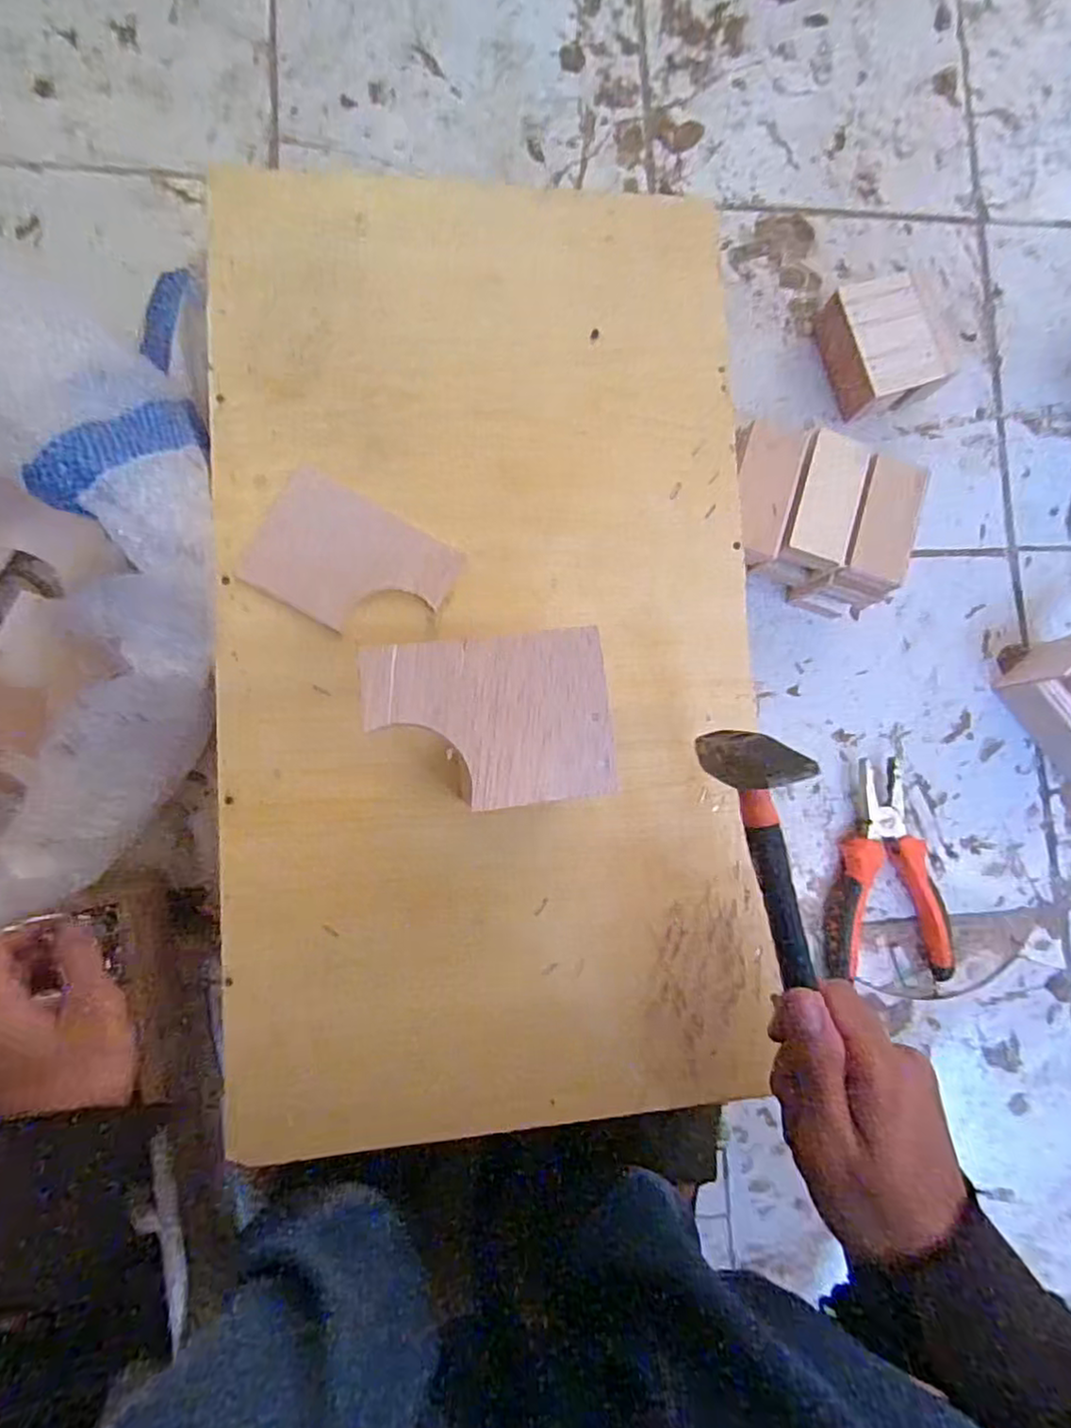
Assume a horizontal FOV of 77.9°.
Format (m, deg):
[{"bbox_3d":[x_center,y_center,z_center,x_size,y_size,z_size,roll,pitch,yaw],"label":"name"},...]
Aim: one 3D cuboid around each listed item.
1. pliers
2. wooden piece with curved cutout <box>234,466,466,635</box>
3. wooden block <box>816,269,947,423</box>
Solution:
[{"bbox_3d":[0.276,0.121,0.519,0.095,0.023,0.164,3,85,-7],"label":"pliers"},{"bbox_3d":[-0.099,-0.081,0.360,0.100,0.006,0.071,29,82,-4],"label":"wooden piece with curved cutout"},{"bbox_3d":[0.278,-0.298,0.540,0.072,0.046,0.094,-16,88,-8],"label":"wooden block"}]

